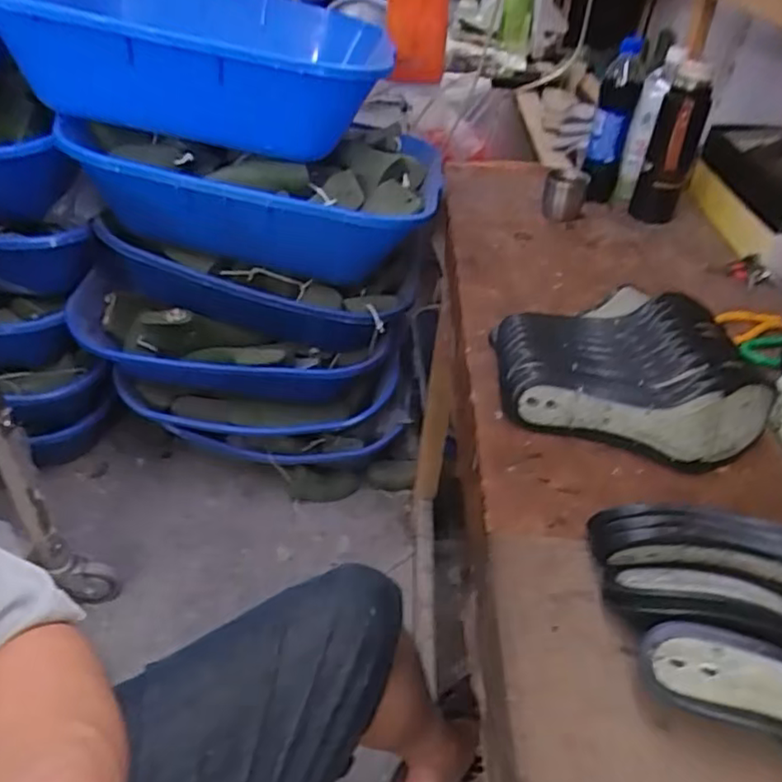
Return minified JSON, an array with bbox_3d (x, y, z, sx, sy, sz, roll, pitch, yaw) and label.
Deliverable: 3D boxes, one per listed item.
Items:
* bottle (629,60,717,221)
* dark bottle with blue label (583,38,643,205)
[{"bbox_3d":[0.402,-0.345,0.920,0.066,0.214,0.054,18,41,17],"label":"bottle"},{"bbox_3d":[0.329,-0.393,0.958,0.052,0.231,0.055,16,41,15],"label":"dark bottle with blue label"}]

